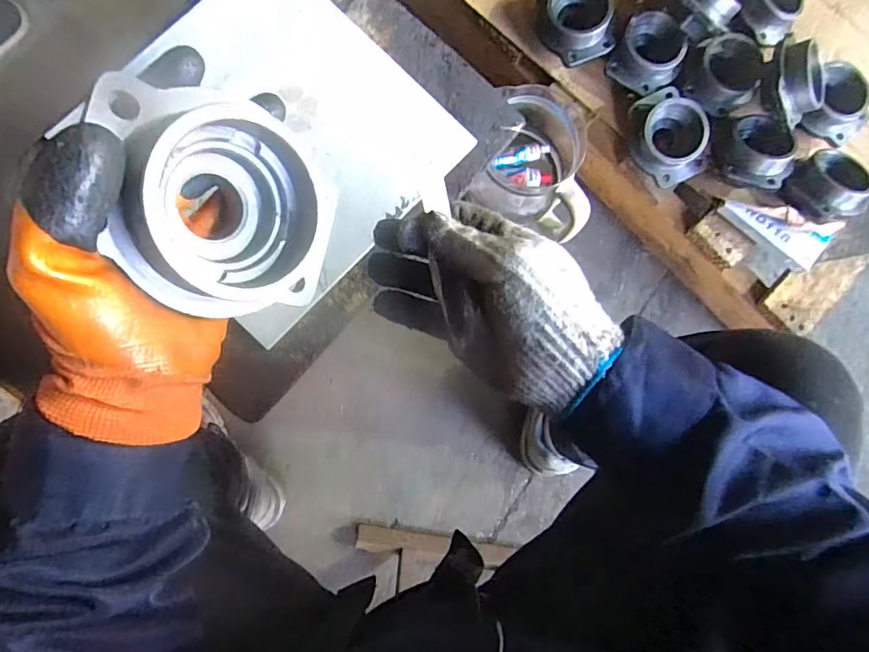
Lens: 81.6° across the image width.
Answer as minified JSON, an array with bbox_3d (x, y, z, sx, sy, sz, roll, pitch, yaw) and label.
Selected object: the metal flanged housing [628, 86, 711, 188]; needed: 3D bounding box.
[{"bbox_3d":[0.315,-0.256,0.678,0.089,0.048,0.122,-24,87,-7],"label":"metal flanged housing"}]

